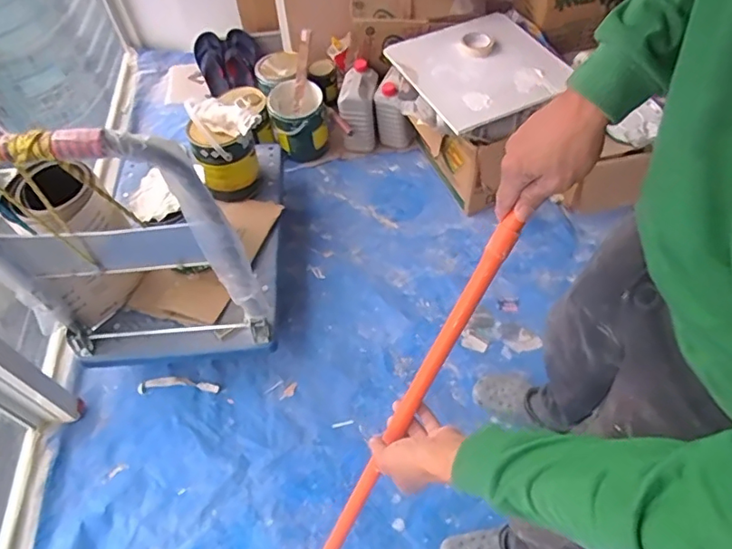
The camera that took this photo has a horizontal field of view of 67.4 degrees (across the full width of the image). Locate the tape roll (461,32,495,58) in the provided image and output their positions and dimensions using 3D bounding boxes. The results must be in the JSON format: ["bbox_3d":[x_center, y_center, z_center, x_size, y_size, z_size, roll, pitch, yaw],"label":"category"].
[{"bbox_3d":[0.299,-0.616,1.466,0.086,0.020,0.084,-2,57,3],"label":"tape roll"}]

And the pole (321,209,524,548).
[{"bbox_3d":[-0.005,0.270,0.678,0.023,0.761,0.020,35,25,24],"label":"pole"}]

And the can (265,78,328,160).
[{"bbox_3d":[-0.206,-0.468,1.674,0.160,0.211,0.170,-2,57,3],"label":"can"}]

